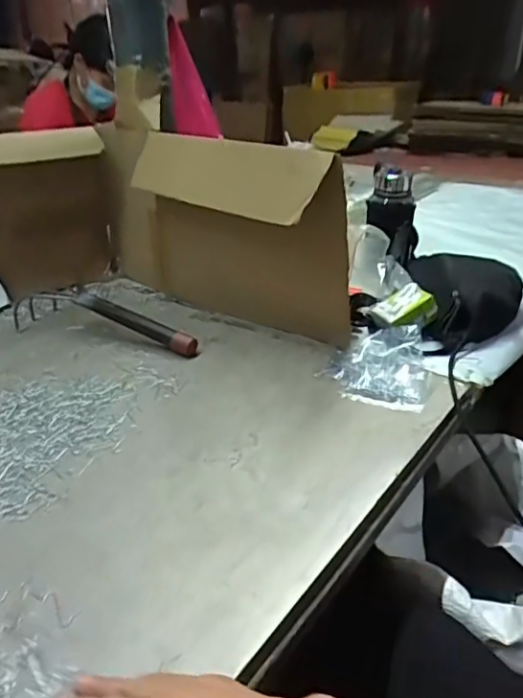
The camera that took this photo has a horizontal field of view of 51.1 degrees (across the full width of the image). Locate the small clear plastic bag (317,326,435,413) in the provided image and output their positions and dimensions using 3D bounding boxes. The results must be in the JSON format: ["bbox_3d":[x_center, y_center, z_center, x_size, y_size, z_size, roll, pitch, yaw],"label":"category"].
[{"bbox_3d":[0.140,0.014,0.659,0.119,0.023,0.143,8,29,17],"label":"small clear plastic bag"}]

